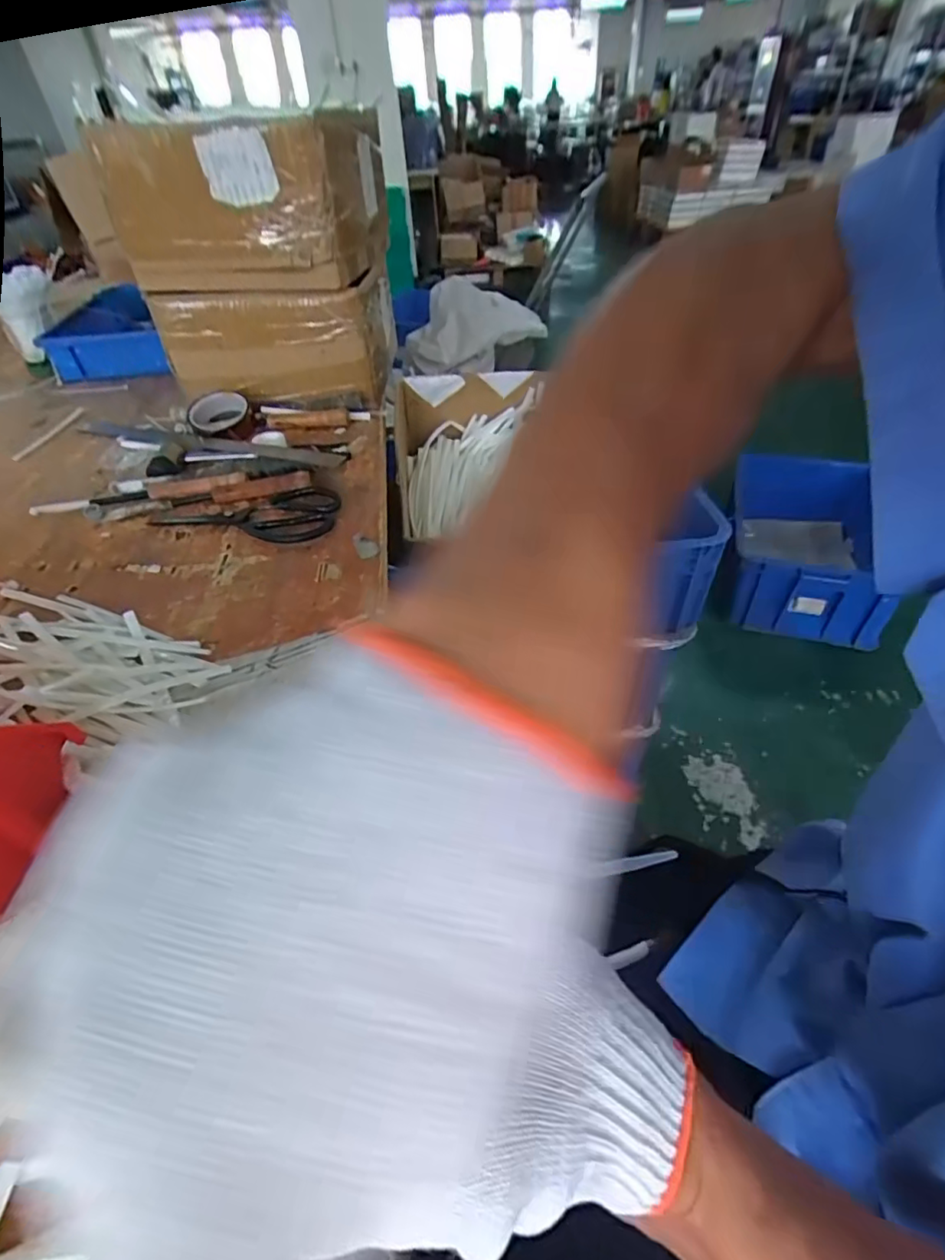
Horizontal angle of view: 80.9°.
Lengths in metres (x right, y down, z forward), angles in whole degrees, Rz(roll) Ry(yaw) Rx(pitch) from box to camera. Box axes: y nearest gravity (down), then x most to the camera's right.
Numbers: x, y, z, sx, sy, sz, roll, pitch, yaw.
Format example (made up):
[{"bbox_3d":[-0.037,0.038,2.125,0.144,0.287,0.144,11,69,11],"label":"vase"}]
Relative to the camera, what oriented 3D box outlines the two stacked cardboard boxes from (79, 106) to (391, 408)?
[{"bbox_3d":[-0.330,-0.635,0.961,0.342,0.354,0.358,1,43,5],"label":"two stacked cardboard boxes"}]

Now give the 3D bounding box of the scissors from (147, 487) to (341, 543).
[{"bbox_3d":[-0.278,-0.154,0.702,0.229,0.007,0.119,8,44,12],"label":"scissors"}]

